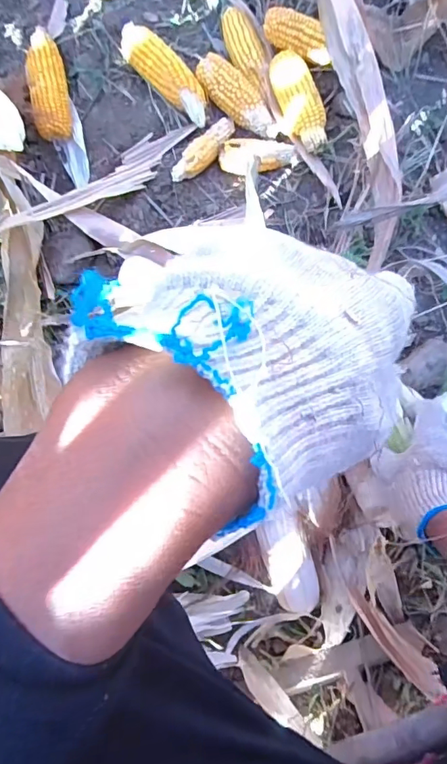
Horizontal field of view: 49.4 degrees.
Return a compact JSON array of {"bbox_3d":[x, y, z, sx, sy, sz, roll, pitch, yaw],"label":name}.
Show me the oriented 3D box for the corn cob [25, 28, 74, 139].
[{"bbox_3d":[-0.244,-0.420,0.685,0.050,0.045,0.146,-5,87,0],"label":"corn cob"}]

